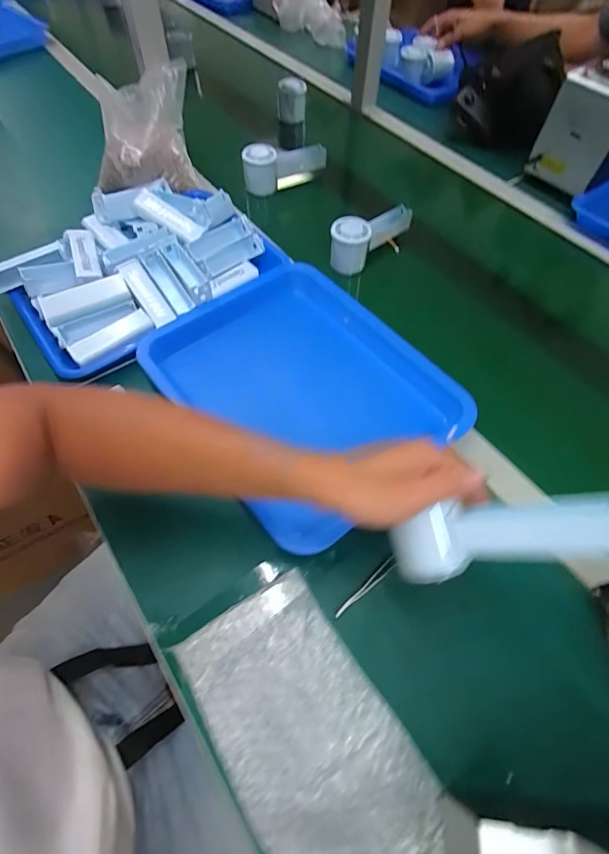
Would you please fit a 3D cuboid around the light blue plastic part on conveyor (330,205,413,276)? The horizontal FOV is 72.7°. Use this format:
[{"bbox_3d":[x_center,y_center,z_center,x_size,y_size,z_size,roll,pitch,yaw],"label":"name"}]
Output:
[{"bbox_3d":[0.098,-0.290,0.612,0.050,0.055,0.156,39,65,19],"label":"light blue plastic part on conveyor"}]

